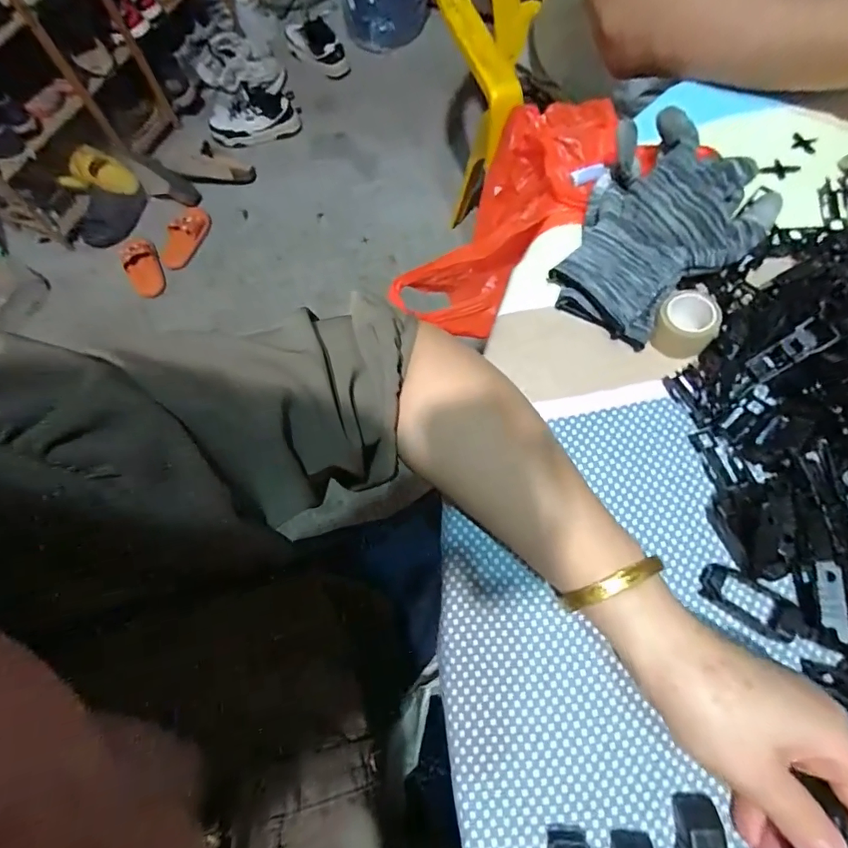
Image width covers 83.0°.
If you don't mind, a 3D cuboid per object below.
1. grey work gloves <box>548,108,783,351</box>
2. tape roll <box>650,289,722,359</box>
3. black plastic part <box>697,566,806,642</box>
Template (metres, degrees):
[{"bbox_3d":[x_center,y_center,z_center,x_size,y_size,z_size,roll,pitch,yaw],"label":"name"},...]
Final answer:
[{"bbox_3d":[0.162,-0.131,0.331,0.116,0.053,0.150,29,74,16],"label":"grey work gloves"},{"bbox_3d":[0.170,-0.065,0.314,0.036,0.028,0.035,-2,68,5],"label":"tape roll"},{"bbox_3d":[0.181,0.098,0.263,0.051,0.012,0.023,33,75,17],"label":"black plastic part"}]

